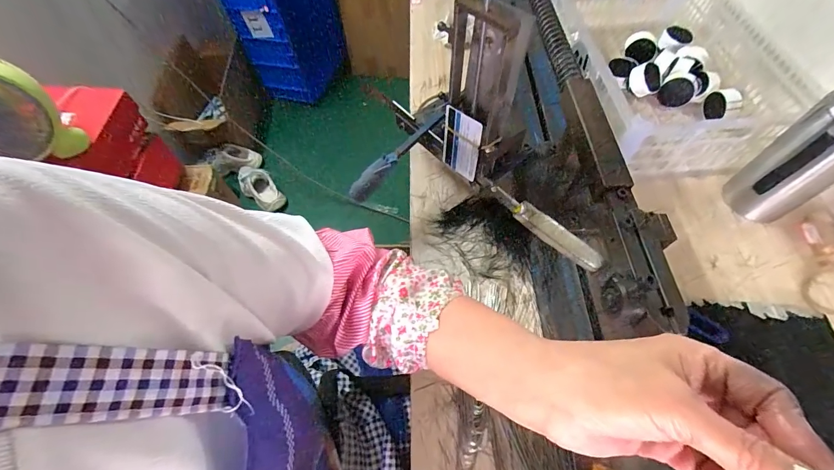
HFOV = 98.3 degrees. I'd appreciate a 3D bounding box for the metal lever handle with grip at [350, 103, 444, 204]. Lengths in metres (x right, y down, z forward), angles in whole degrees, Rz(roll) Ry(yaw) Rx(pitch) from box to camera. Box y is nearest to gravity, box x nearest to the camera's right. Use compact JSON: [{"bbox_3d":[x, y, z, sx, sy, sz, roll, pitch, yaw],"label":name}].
[{"bbox_3d":[-0.026,-0.111,0.488,0.021,0.030,0.180,35,66,20],"label":"metal lever handle with grip"}]

